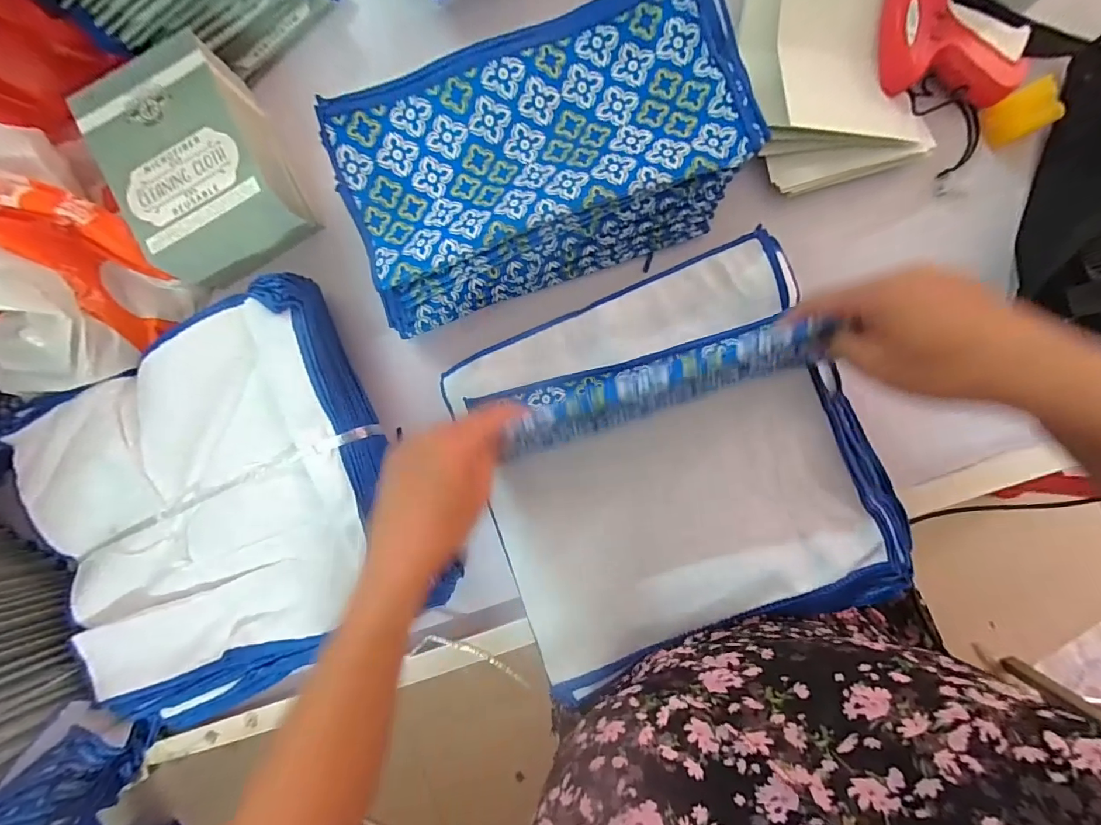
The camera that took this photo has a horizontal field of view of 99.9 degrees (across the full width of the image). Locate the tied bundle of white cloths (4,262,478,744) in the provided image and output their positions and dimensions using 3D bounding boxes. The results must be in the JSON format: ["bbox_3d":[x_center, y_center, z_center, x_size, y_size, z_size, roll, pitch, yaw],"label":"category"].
[{"bbox_3d":[-0.284,0.088,0.399,0.309,0.073,0.306,-26,82,2],"label":"tied bundle of white cloths"}]

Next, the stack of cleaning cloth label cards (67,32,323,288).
[{"bbox_3d":[-0.307,-0.216,0.411,0.123,0.089,0.153,-25,83,2],"label":"stack of cleaning cloth label cards"}]

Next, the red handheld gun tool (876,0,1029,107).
[{"bbox_3d":[0.311,-0.290,0.375,0.132,0.021,0.083,37,101,-12],"label":"red handheld gun tool"}]

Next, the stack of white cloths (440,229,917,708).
[{"bbox_3d":[0.099,0.046,0.385,0.308,0.045,0.294,-21,83,2],"label":"stack of white cloths"}]

